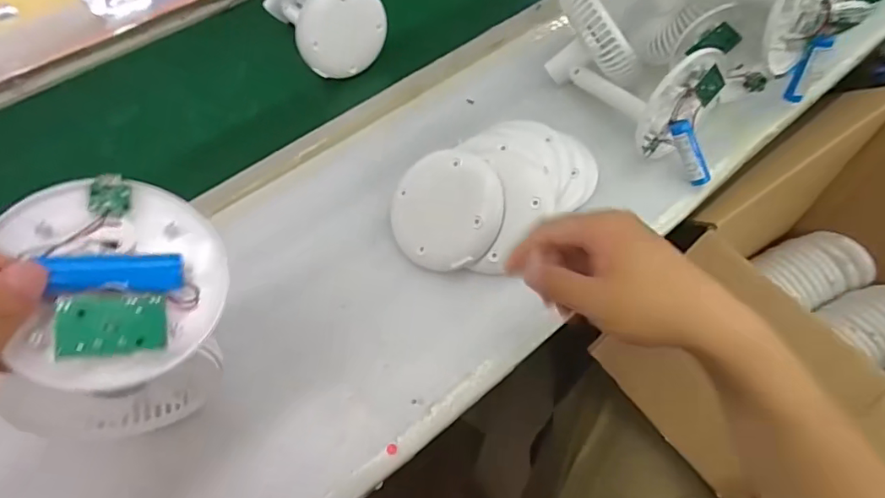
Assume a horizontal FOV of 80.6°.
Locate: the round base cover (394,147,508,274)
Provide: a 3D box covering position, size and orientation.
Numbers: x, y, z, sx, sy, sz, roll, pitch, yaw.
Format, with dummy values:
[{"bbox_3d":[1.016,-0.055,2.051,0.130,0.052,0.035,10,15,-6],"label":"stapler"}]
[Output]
[{"bbox_3d":[0.001,-0.036,0.467,0.104,0.014,0.104,-3,83,24],"label":"round base cover"}]

